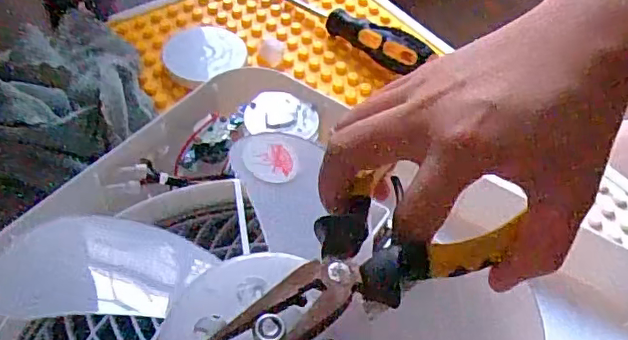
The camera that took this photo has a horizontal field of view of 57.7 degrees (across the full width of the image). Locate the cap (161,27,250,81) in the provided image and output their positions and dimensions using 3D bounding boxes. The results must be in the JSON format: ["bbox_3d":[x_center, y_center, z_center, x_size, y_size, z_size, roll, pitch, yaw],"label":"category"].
[{"bbox_3d":[-0.089,-0.093,0.468,0.066,0.015,0.058,-8,52,-13],"label":"cap"}]

